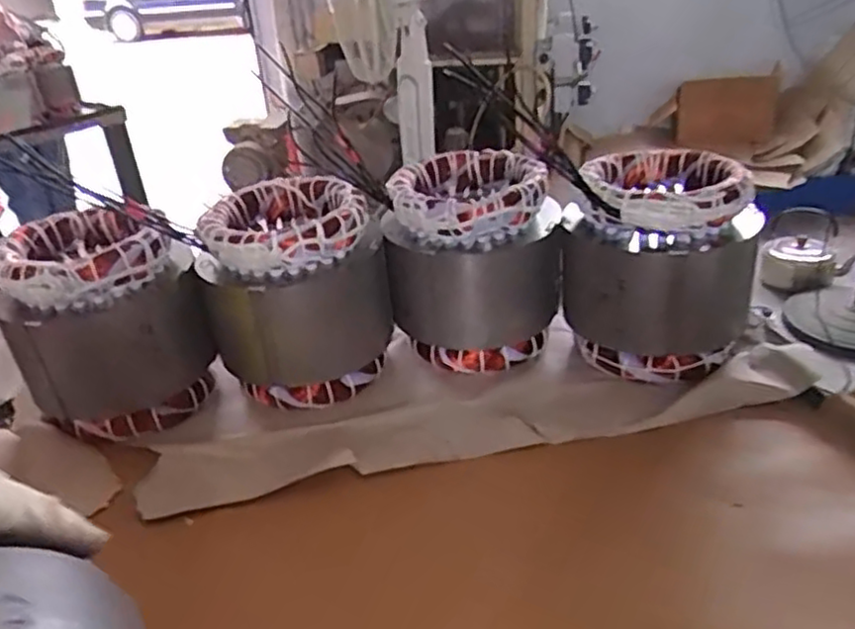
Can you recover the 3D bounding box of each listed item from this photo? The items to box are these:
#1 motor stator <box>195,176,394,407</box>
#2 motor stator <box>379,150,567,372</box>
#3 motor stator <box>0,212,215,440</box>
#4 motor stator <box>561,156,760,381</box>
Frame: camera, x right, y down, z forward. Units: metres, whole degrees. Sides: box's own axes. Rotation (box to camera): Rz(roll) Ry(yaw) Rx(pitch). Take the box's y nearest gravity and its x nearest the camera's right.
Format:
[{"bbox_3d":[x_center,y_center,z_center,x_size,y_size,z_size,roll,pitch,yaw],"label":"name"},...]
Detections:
[{"bbox_3d":[-0.115,-0.015,0.604,0.143,0.166,0.123,-18,30,-24],"label":"motor stator"},{"bbox_3d":[0.041,-0.044,0.629,0.140,0.167,0.126,-1,28,8],"label":"motor stator"},{"bbox_3d":[-0.257,0.011,0.570,0.134,0.162,0.135,-18,30,-24],"label":"motor stator"},{"bbox_3d":[0.186,-0.035,0.582,0.142,0.163,0.133,3,29,16],"label":"motor stator"}]

